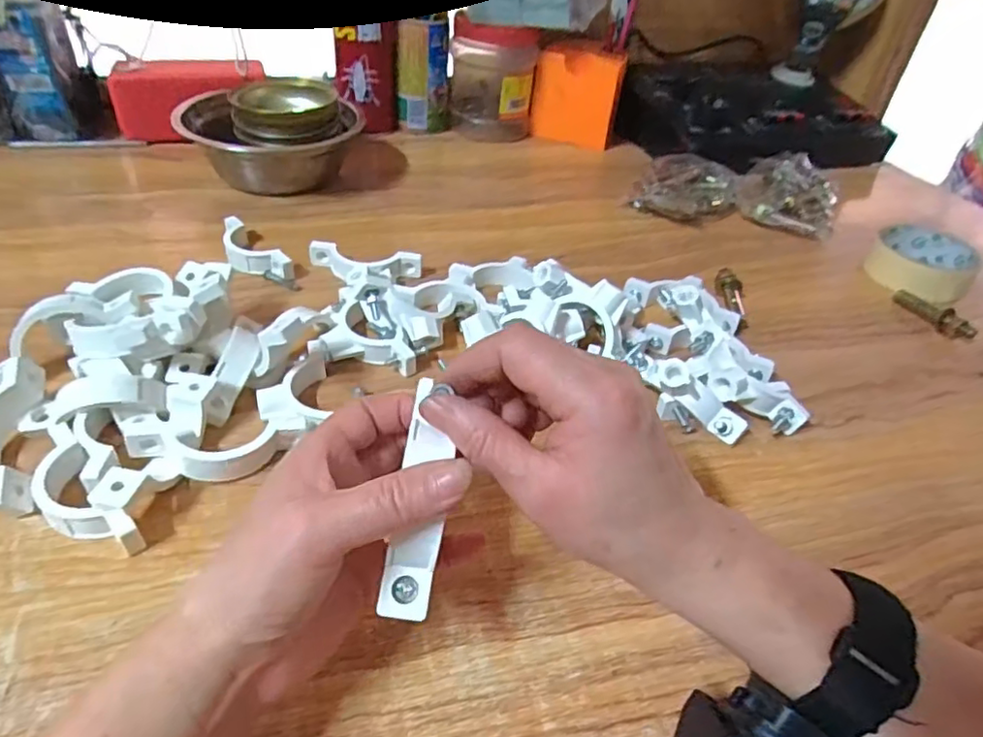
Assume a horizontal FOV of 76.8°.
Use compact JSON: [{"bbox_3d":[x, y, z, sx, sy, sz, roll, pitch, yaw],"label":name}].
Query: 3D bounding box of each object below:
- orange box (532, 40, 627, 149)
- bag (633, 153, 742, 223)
[{"bbox_3d":[0.110,-0.337,0.762,0.101,0.101,0.075,17,41,12],"label":"orange box"},{"bbox_3d":[0.200,-0.181,0.633,0.094,0.036,0.124,26,44,22],"label":"bag"}]

